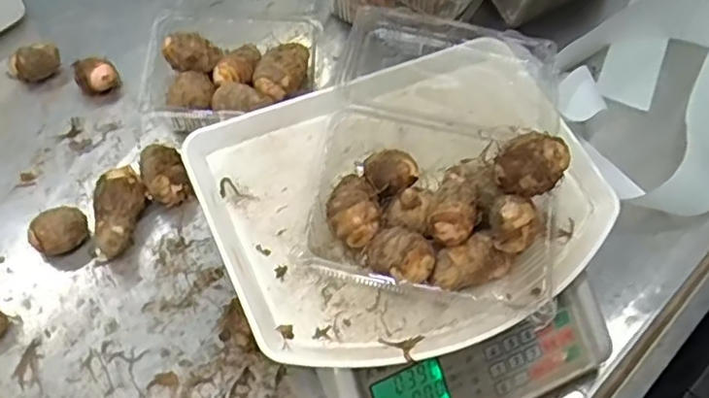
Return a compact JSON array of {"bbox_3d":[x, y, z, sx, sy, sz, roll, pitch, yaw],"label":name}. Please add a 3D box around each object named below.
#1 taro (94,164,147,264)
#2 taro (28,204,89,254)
[{"bbox_3d":[-0.210,0.015,0.566,0.040,0.040,0.078,-3,62,-6],"label":"taro"},{"bbox_3d":[-0.257,0.032,0.554,0.047,0.041,0.034,-28,67,-18],"label":"taro"}]

